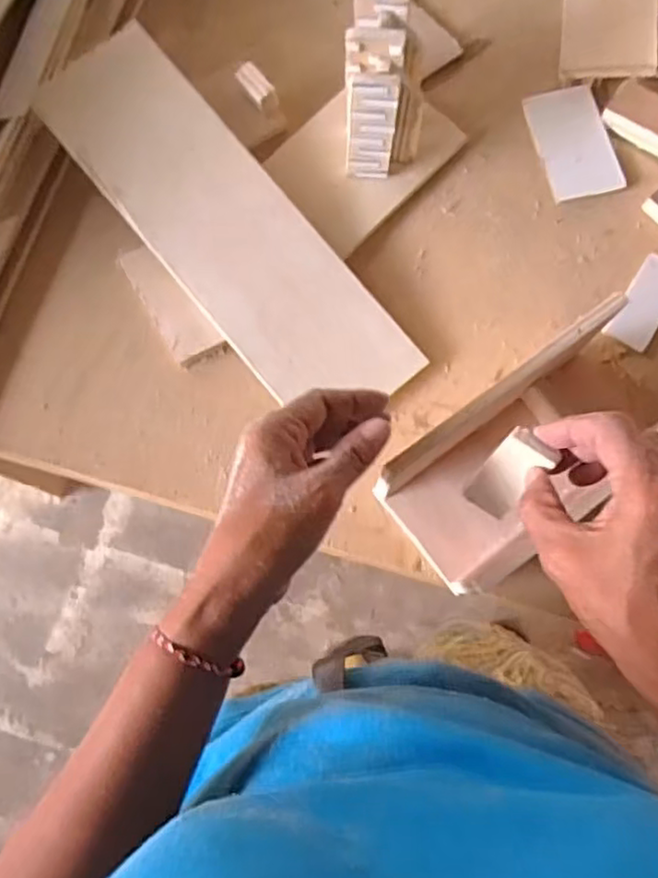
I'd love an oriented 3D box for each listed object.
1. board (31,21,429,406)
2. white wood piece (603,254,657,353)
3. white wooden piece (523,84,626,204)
[{"bbox_3d":[-0.071,-0.151,0.485,0.104,0.009,0.319,-39,87,-8],"label":"board"},{"bbox_3d":[0.229,-0.099,0.487,0.031,0.009,0.070,33,80,9],"label":"white wood piece"},{"bbox_3d":[0.187,-0.227,0.519,0.053,0.009,0.091,-14,77,-1],"label":"white wooden piece"}]

